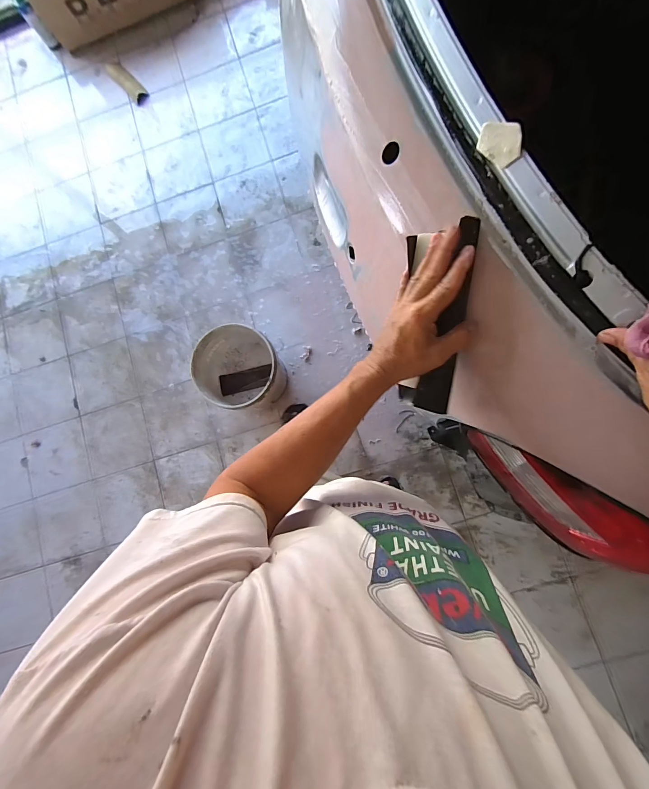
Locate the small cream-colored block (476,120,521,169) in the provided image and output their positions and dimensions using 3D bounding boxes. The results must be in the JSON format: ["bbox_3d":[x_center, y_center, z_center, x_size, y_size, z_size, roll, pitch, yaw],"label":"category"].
[{"bbox_3d":[0.190,-0.275,0.374,0.005,0.035,0.056,-17,64,-38],"label":"small cream-colored block"}]

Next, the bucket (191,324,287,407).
[{"bbox_3d":[-0.314,-0.083,1.373,0.329,0.302,0.285,36,88,9],"label":"bucket"}]

